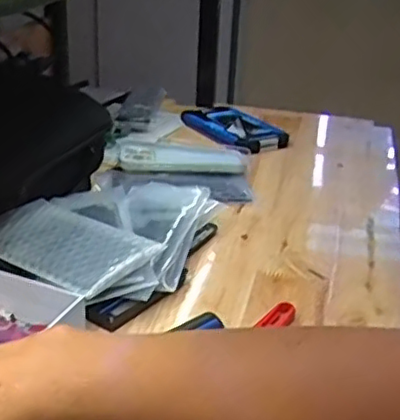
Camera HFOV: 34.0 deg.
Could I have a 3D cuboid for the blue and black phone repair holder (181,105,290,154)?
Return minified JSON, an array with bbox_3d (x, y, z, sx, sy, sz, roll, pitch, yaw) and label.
[{"bbox_3d":[0.049,-0.129,0.990,0.107,0.017,0.180,-11,29,-27],"label":"blue and black phone repair holder"}]

